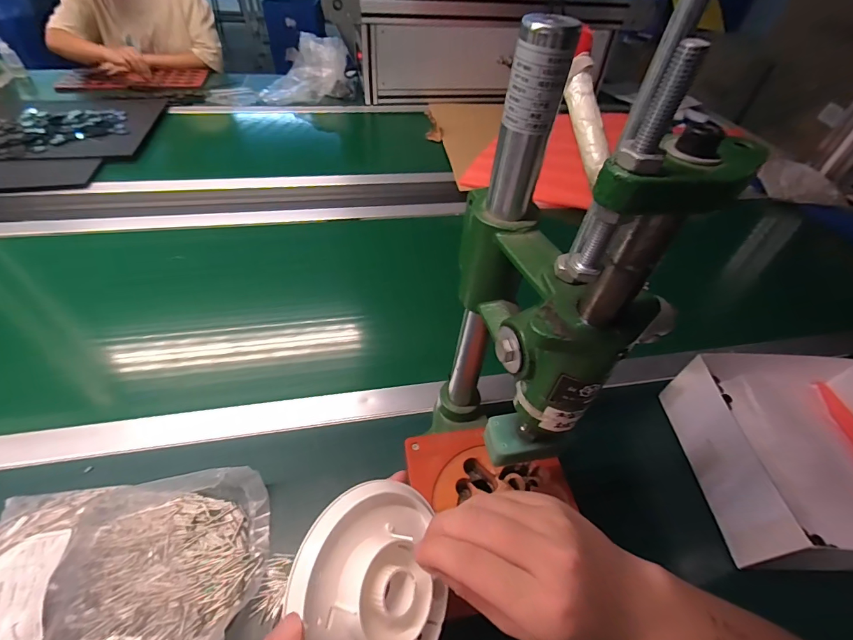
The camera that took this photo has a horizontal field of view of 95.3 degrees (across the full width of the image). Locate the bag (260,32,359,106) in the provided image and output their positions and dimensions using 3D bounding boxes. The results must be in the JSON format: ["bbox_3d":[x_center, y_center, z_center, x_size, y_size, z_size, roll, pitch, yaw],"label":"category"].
[{"bbox_3d":[-0.362,-0.770,1.197,0.272,0.137,0.223,6,47,1],"label":"bag"}]

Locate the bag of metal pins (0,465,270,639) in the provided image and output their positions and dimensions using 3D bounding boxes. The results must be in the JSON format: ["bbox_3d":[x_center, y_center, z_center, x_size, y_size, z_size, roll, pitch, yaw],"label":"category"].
[{"bbox_3d":[-0.262,0.222,0.321,0.232,0.050,0.187,-6,47,-11],"label":"bag of metal pins"}]

